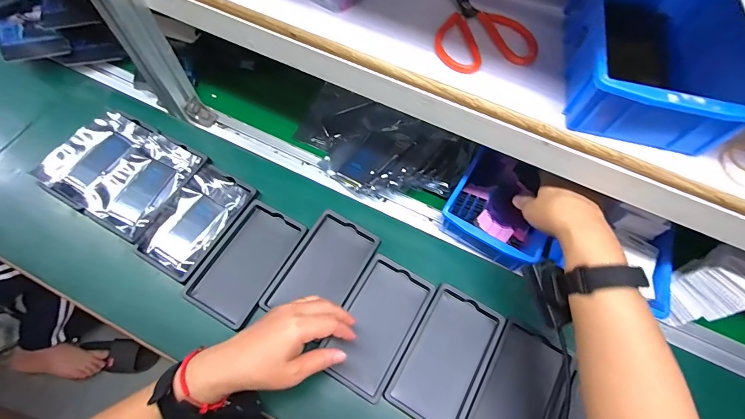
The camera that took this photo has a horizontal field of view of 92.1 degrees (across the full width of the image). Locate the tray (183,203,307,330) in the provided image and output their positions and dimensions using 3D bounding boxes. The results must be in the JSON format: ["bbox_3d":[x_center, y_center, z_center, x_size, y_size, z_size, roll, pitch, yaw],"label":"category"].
[{"bbox_3d":[-0.168,0.069,0.485,0.095,0.008,0.158,27,65,10],"label":"tray"}]

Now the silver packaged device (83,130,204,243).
[{"bbox_3d":[-0.335,-0.040,0.527,0.094,0.017,0.149,27,65,10],"label":"silver packaged device"}]

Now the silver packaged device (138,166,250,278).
[{"bbox_3d":[-0.251,0.014,0.508,0.087,0.022,0.144,26,64,10],"label":"silver packaged device"}]

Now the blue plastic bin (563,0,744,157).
[{"bbox_3d":[0.256,-0.148,0.333,0.131,0.064,0.198,15,63,4],"label":"blue plastic bin"}]

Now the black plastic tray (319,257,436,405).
[{"bbox_3d":[0.005,0.146,0.457,0.091,0.022,0.156,29,65,11],"label":"black plastic tray"}]

